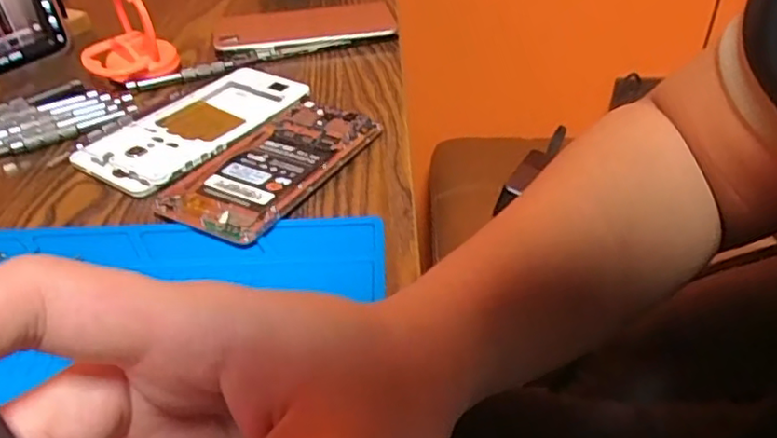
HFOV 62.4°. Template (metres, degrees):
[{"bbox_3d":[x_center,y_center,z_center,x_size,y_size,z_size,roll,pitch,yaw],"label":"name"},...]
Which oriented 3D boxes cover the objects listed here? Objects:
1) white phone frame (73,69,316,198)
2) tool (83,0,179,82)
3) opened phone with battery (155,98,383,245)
[{"bbox_3d":[-0.129,-0.067,0.431,0.082,0.006,0.145,23,45,29],"label":"white phone frame"},{"bbox_3d":[-0.200,-0.141,0.486,0.067,0.061,0.052,-18,41,-19],"label":"tool"},{"bbox_3d":[-0.069,-0.034,0.391,0.073,0.007,0.139,19,43,25],"label":"opened phone with battery"}]

